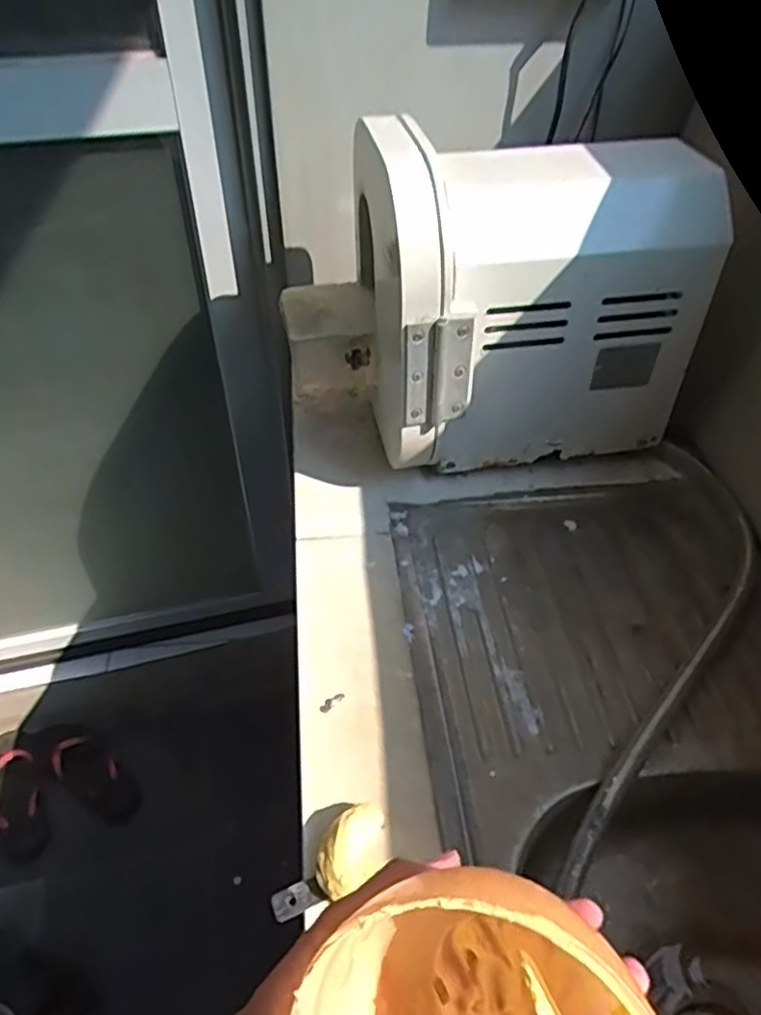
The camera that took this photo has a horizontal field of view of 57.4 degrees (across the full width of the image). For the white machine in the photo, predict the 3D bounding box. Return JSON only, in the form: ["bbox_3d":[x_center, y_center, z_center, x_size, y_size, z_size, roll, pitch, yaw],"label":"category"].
[{"bbox_3d":[0.154,-0.229,0.774,0.334,0.305,0.237,-11,45,-11],"label":"white machine"}]

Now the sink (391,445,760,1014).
[{"bbox_3d":[0.247,0.275,0.605,0.393,0.139,0.769,-8,45,-8],"label":"sink"}]

